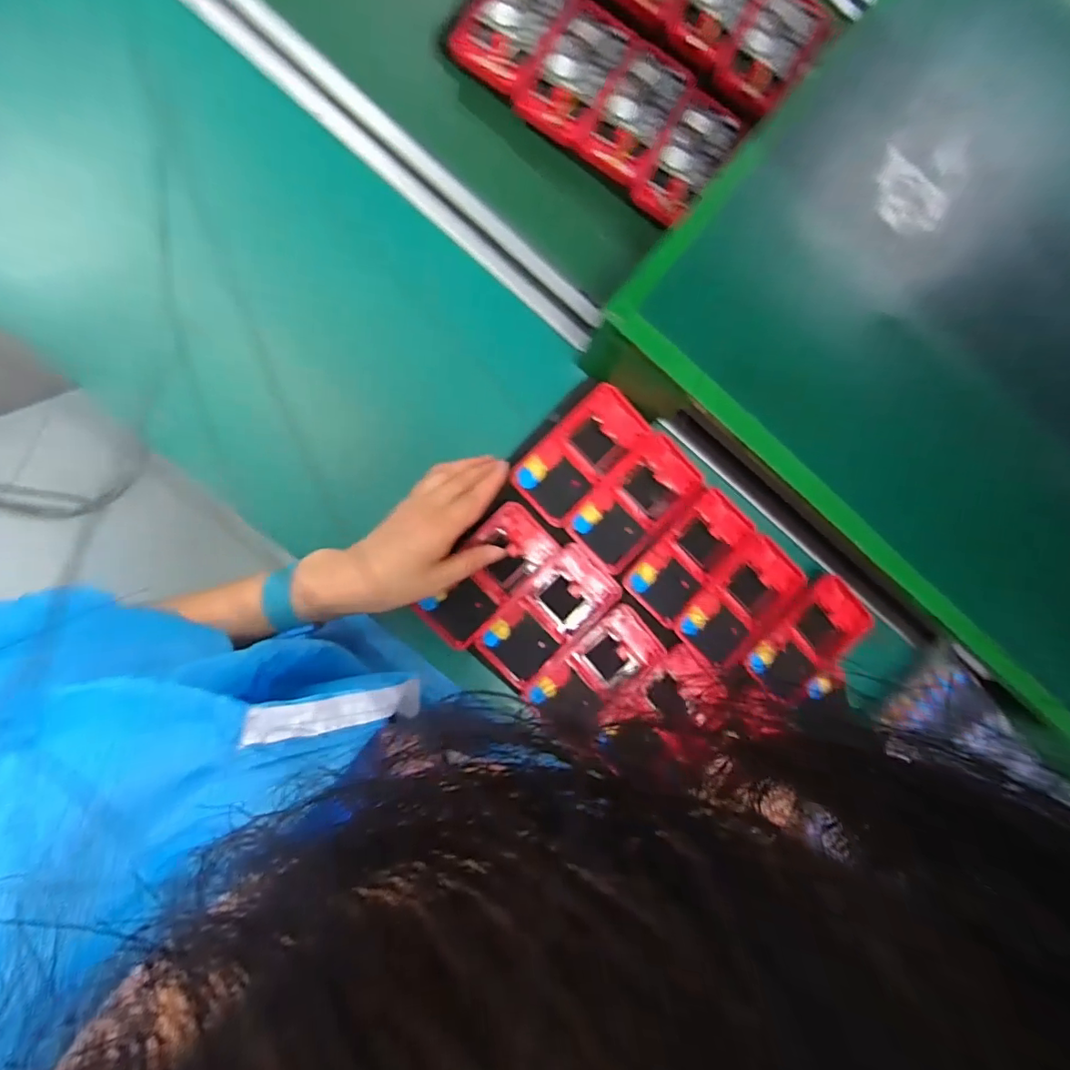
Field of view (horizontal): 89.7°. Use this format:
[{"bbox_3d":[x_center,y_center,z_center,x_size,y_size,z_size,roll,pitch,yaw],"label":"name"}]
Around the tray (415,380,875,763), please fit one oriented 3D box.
[{"bbox_3d":[0.115,0.063,0.475,0.345,0.024,0.246,33,83,-5],"label":"tray"}]

